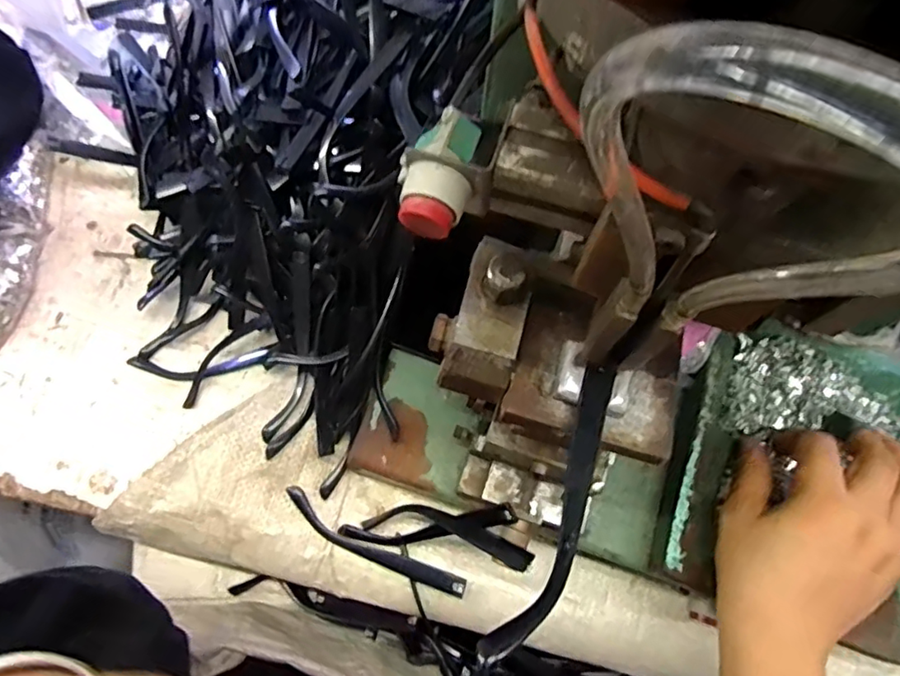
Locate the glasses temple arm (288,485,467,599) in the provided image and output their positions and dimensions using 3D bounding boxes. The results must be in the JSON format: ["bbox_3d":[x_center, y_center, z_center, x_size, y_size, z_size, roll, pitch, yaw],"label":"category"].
[{"bbox_3d":[-0.057,0.153,0.431,0.145,0.015,0.021,26,72,7],"label":"glasses temple arm"}]

